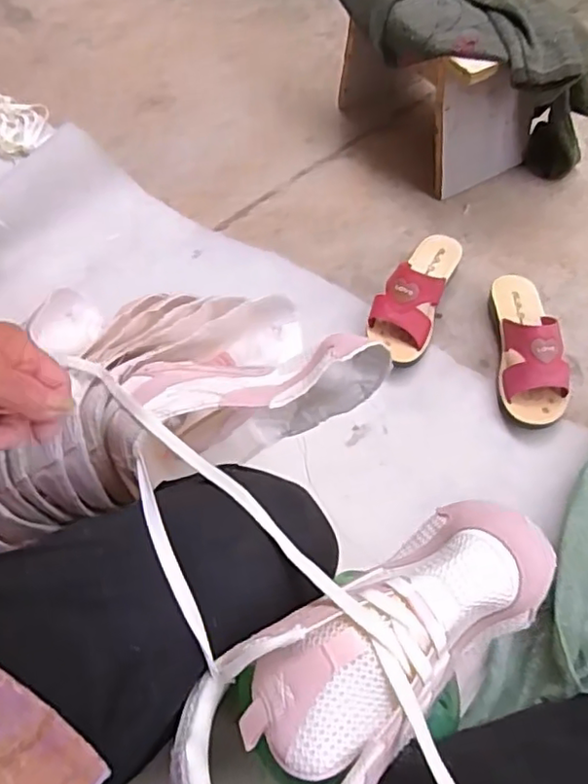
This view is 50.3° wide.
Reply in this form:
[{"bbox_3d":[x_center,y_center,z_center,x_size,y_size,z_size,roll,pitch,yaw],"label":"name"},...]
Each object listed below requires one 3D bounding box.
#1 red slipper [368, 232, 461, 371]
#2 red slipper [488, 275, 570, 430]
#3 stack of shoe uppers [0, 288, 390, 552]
[{"bbox_3d":[0.168,-0.139,0.874,0.082,0.090,0.219,18,65,16],"label":"red slipper"},{"bbox_3d":[0.301,-0.067,0.809,0.082,0.072,0.222,-4,61,5],"label":"red slipper"},{"bbox_3d":[-0.136,0.015,0.516,0.387,0.147,0.155,-21,61,-4],"label":"stack of shoe uppers"}]

